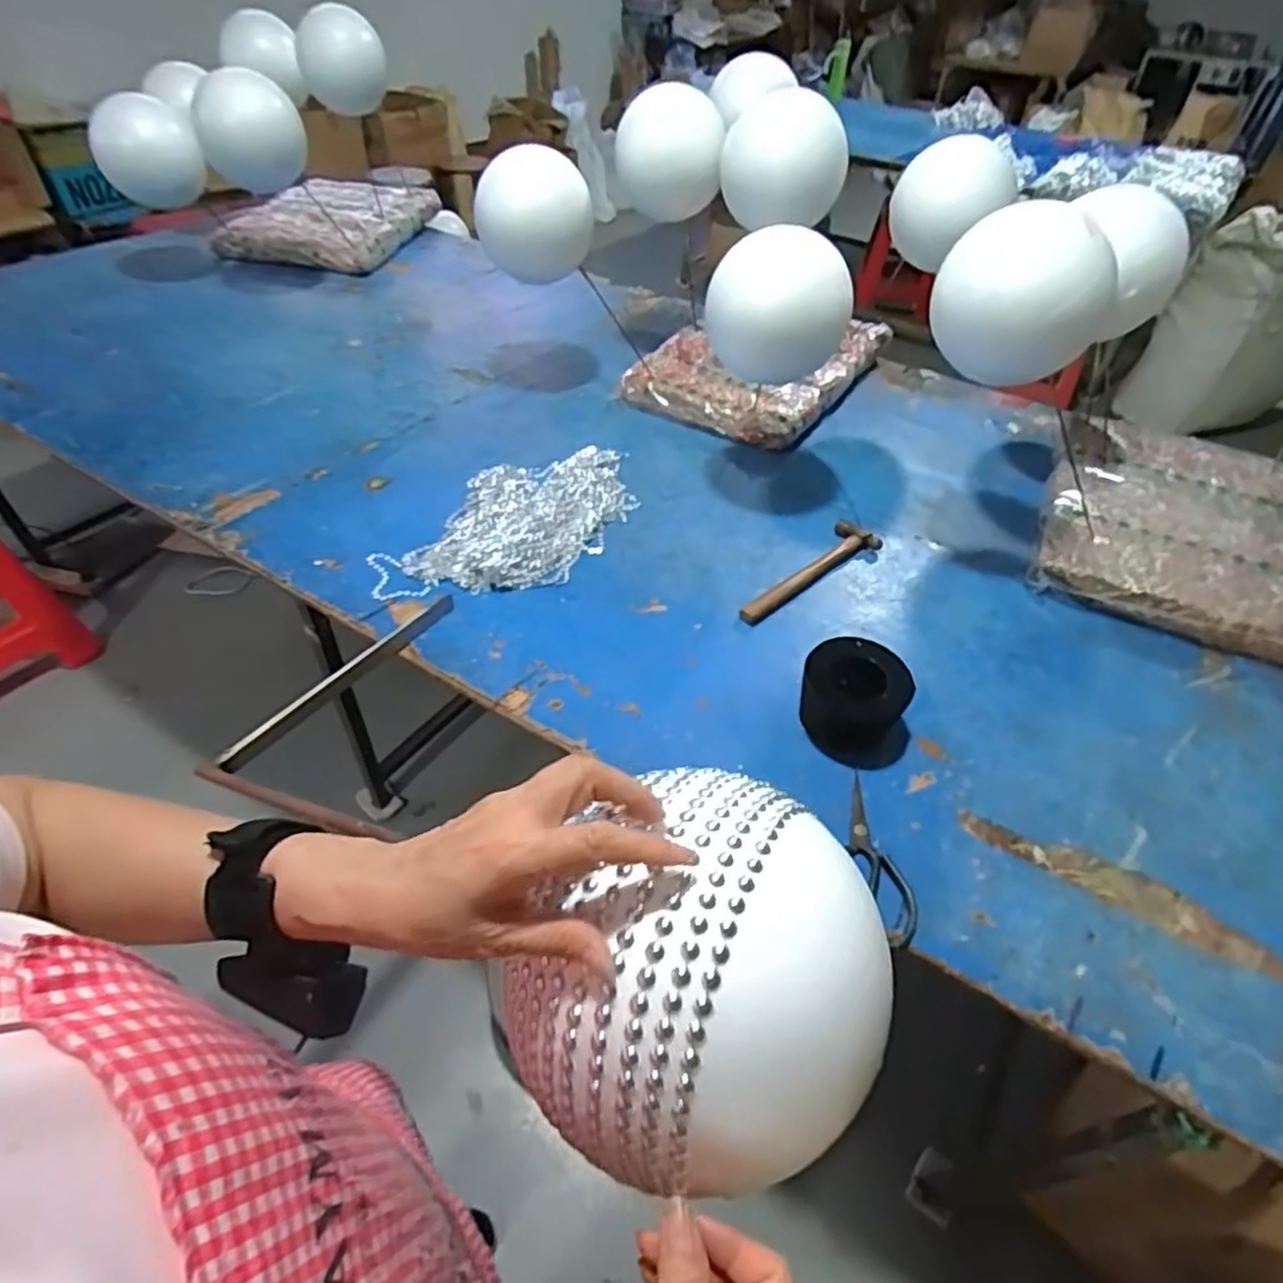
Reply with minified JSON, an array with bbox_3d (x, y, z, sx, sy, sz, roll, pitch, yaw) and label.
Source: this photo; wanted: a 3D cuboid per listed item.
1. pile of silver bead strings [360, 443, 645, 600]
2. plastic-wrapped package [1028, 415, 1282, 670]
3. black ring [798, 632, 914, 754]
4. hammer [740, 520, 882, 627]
[{"bbox_3d":[-0.176,-0.182,1.054,0.232,0.033,0.429,26,49,19],"label":"pile of silver bead strings"},{"bbox_3d":[0.833,-0.182,1.108,0.383,0.062,0.537,24,48,18],"label":"plastic-wrapped package"},{"bbox_3d":[0.238,0.063,0.808,0.110,0.082,0.120,3,45,-3],"label":"black ring"},{"bbox_3d":[0.234,-0.103,1.028,0.283,0.020,0.065,-30,55,-30],"label":"hammer"}]

